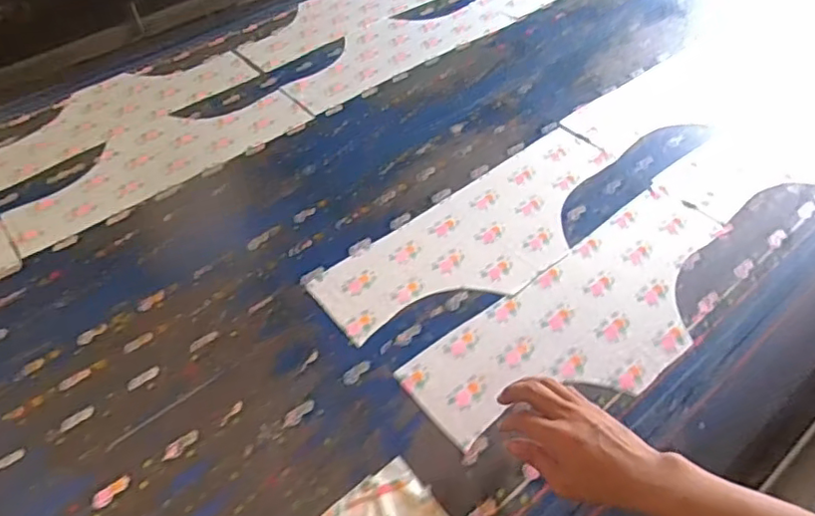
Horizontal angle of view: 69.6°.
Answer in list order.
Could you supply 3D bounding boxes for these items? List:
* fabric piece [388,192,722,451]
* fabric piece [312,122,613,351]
[{"bbox_3d":[0.223,0.066,0.691,0.451,0.009,0.177,-32,53,-21],"label":"fabric piece"},{"bbox_3d":[0.109,-0.035,0.784,0.464,0.005,0.178,-33,54,-22],"label":"fabric piece"}]

